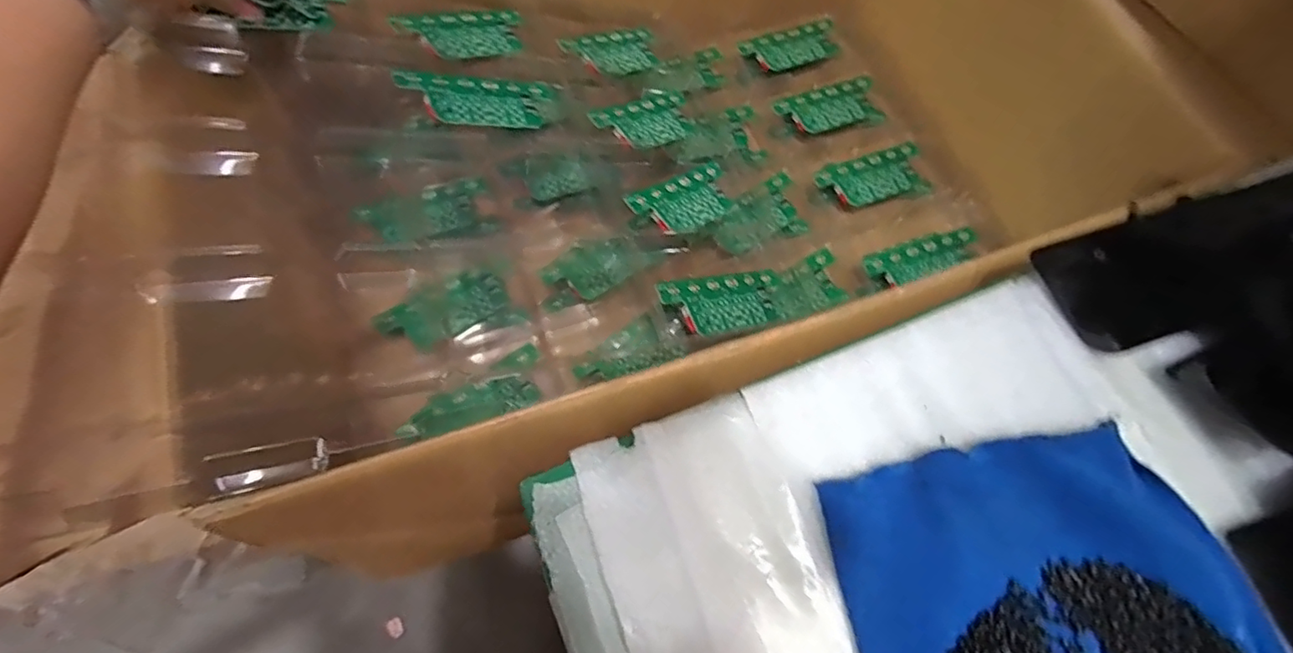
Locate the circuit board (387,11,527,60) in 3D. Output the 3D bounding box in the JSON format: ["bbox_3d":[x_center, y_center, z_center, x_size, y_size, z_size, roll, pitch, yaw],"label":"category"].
[{"bbox_3d":[-0.162,-0.272,0.530,0.126,0.008,0.055,-31,81,-39],"label":"circuit board"}]

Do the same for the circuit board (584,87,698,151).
[{"bbox_3d":[0.003,-0.206,0.571,0.057,0.007,0.126,50,51,1],"label":"circuit board"}]

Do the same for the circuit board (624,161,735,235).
[{"bbox_3d":[0.044,-0.120,0.540,0.054,0.011,0.141,50,49,4],"label":"circuit board"}]

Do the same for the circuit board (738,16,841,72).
[{"bbox_3d":[0.183,-0.343,0.697,0.129,0.018,0.058,-25,70,-12],"label":"circuit board"}]

